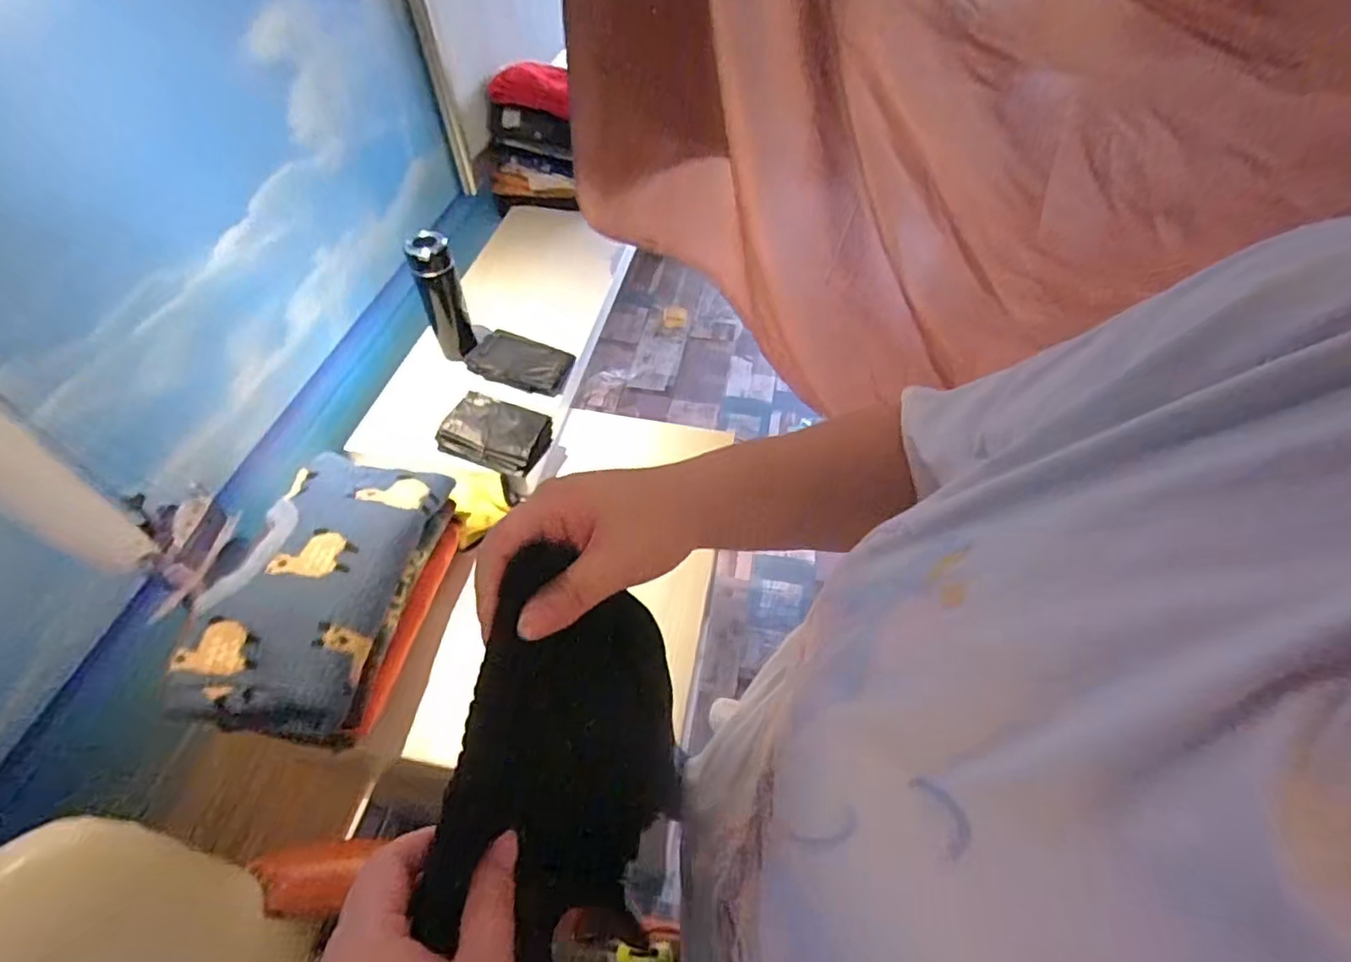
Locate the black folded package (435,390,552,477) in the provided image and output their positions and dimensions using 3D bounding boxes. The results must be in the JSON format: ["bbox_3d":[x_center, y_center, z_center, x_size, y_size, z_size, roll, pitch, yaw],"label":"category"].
[{"bbox_3d":[-0.289,-0.083,0.987,0.164,0.041,0.114,14,53,11],"label":"black folded package"}]

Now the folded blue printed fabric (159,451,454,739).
[{"bbox_3d":[-0.424,0.111,0.738,0.192,0.075,0.351,4,52,4],"label":"folded blue printed fabric"}]

